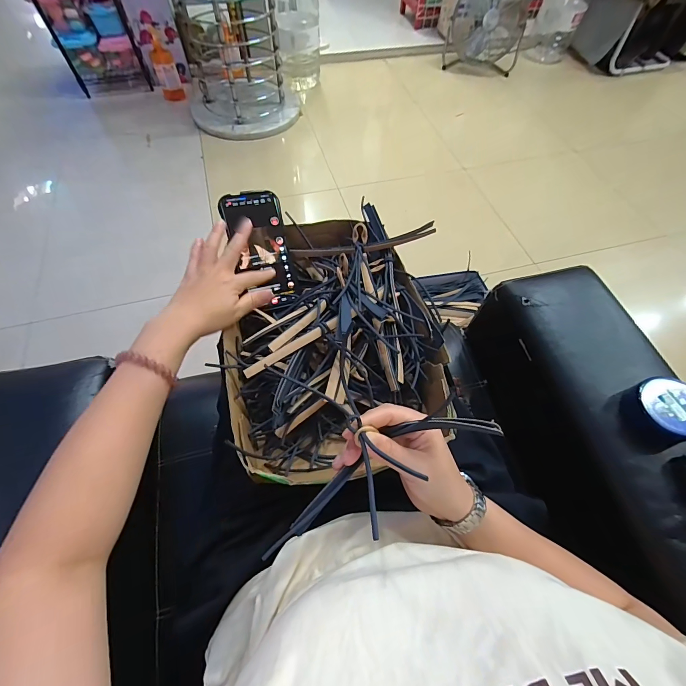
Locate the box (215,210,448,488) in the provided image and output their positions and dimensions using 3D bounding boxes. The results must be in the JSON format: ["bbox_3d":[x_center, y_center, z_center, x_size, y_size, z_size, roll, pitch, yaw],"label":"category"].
[{"bbox_3d":[-0.013,-0.014,0.438,0.262,0.096,0.345,-10,61,-7],"label":"box"}]

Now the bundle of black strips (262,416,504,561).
[{"bbox_3d":[0.020,0.097,0.250,0.186,0.078,0.067,-36,64,15],"label":"bundle of black strips"}]

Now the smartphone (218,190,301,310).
[{"bbox_3d":[-0.113,-0.130,0.468,0.079,0.017,0.162,-14,93,-17],"label":"smartphone"}]

